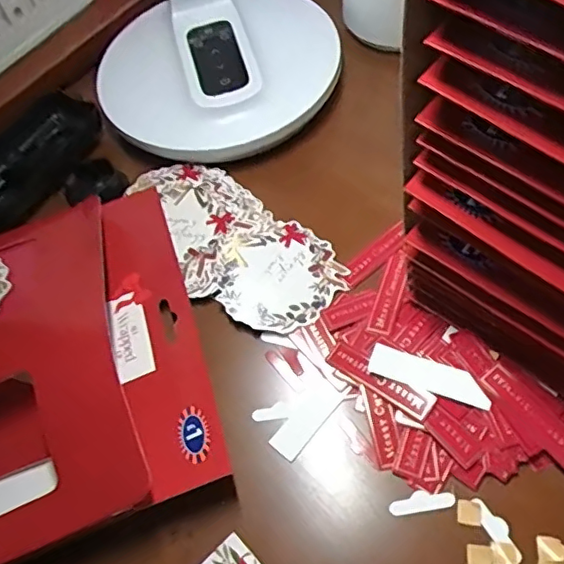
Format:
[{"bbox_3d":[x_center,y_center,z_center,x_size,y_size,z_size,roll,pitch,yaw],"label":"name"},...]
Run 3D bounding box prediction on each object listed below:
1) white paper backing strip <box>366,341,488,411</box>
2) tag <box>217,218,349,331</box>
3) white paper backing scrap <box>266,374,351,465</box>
[{"bbox_3d":[0.072,0.045,0.283,0.057,0.004,0.015,17,74,17],"label":"white paper backing strip"},{"bbox_3d":[-0.003,-0.004,0.328,0.065,0.007,0.066,-3,59,6],"label":"tag"},{"bbox_3d":[0.012,0.067,0.291,0.018,0.004,0.044,35,70,24],"label":"white paper backing scrap"}]

